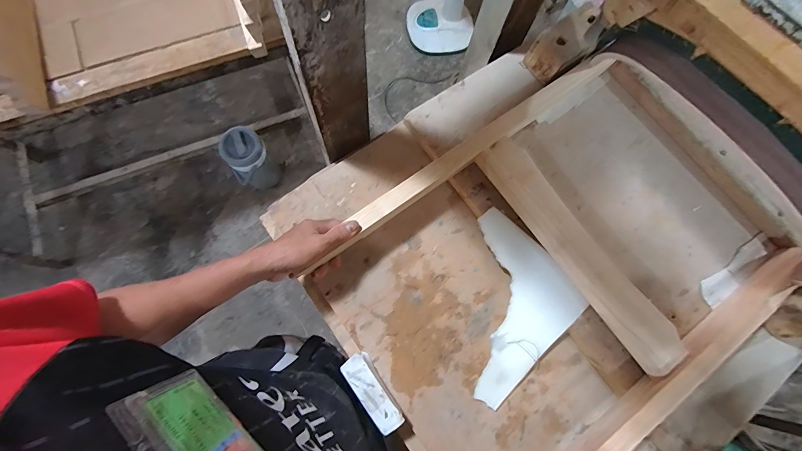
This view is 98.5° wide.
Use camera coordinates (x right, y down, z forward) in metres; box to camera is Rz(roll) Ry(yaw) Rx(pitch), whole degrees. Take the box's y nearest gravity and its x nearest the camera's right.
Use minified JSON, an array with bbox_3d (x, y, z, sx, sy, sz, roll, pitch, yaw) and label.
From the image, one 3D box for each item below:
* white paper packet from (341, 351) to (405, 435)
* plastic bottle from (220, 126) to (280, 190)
[{"bbox_3d":[-0.046,0.262,0.548,0.043,0.057,0.122,-35,80,-11],"label":"white paper packet"},{"bbox_3d":[-0.621,-0.271,1.432,0.173,0.283,0.169,-37,81,-8],"label":"plastic bottle"}]

